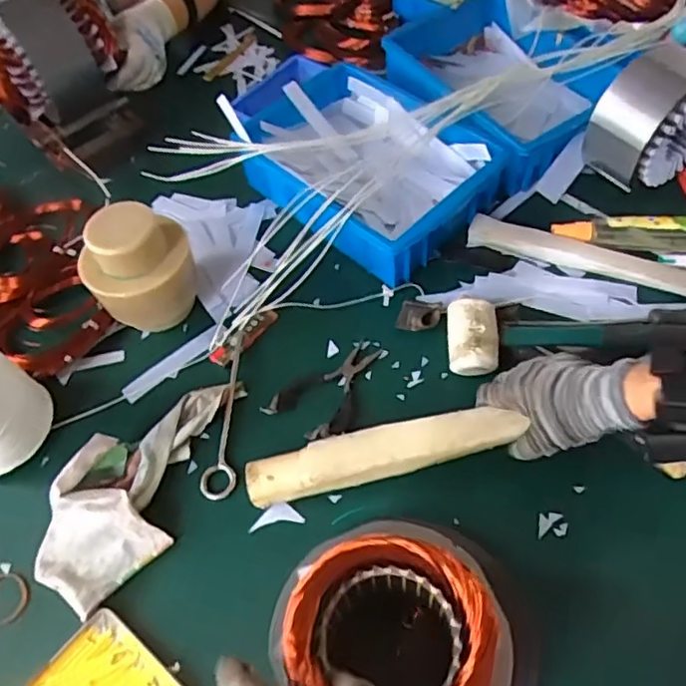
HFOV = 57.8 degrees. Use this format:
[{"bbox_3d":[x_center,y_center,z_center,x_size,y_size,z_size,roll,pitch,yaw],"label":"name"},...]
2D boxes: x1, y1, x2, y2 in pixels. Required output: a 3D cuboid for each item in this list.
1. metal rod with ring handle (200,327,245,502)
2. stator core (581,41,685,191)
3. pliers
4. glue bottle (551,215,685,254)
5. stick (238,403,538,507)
[{"bbox_3d":[-0.116,0.068,0.621,0.031,0.014,0.176,-1,57,4],"label":"metal rod with ring handle"},{"bbox_3d":[0.350,-0.251,0.696,0.125,0.125,0.080,-30,58,-15],"label":"stator core"},{"bbox_3d":[-0.013,0.043,0.636,0.080,0.009,0.119,28,63,21],"label":"pliers"},{"bbox_3d":[0.355,-0.126,0.700,0.221,0.040,0.038,7,58,10],"label":"glue bottle"},{"bbox_3d":[0.031,0.095,0.549,0.238,0.019,0.044,-15,56,7],"label":"stick"}]

